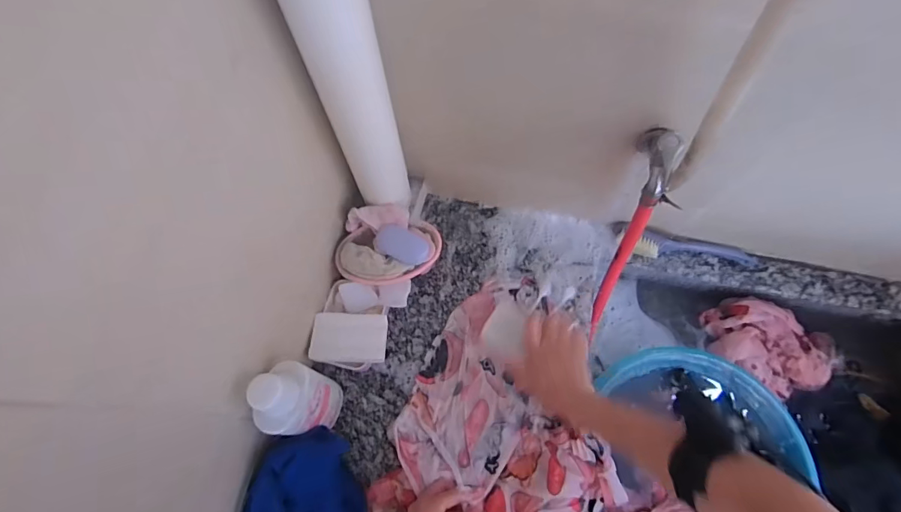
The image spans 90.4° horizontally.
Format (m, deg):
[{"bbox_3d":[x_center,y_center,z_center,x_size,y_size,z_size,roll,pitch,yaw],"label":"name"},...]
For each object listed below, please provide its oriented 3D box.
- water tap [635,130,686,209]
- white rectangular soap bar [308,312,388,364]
[{"bbox_3d":[0.243,-0.108,0.511,0.033,0.088,0.084,-6,69,-1],"label":"water tap"},{"bbox_3d":[-0.144,0.117,0.640,0.102,0.028,0.066,3,69,2],"label":"white rectangular soap bar"}]

